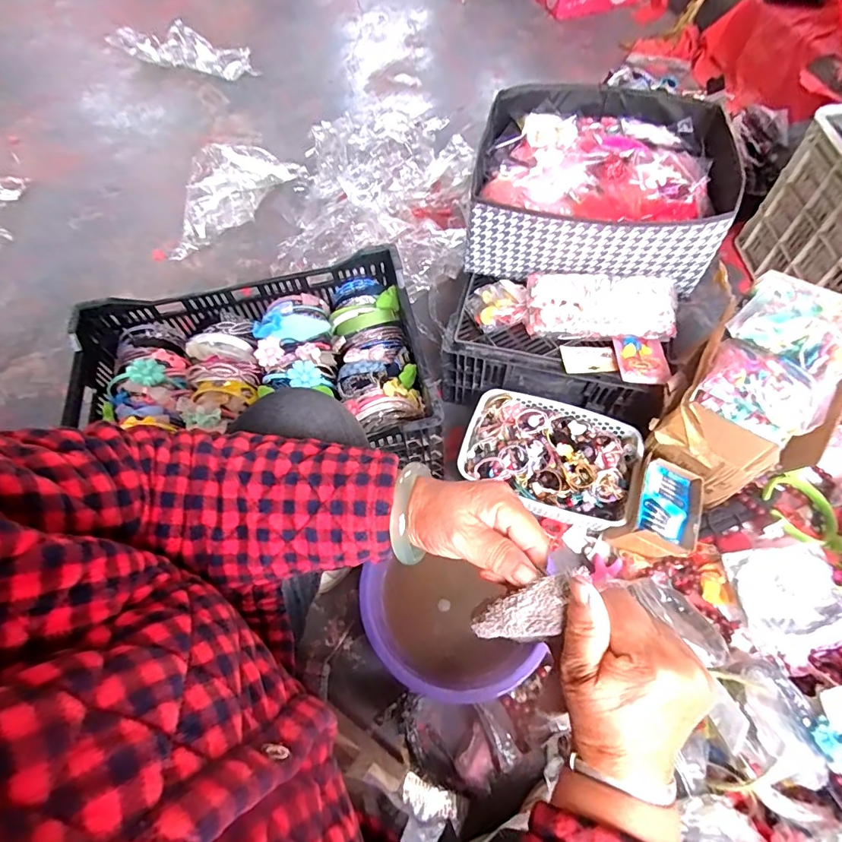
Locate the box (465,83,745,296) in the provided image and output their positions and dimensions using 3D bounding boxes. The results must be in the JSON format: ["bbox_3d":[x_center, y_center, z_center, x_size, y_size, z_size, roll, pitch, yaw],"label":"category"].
[{"bbox_3d":[0.308,-0.417,0.806,0.395,0.149,0.353,9,63,9],"label":"box"}]

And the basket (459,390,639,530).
[{"bbox_3d":[0.228,0.063,0.818,0.291,0.092,0.208,15,64,11],"label":"basket"}]

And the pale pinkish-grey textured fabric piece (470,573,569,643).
[{"bbox_3d":[0.060,0.130,0.293,0.018,0.095,0.030,-2,56,-35],"label":"pale pinkish-grey textured fabric piece"}]

